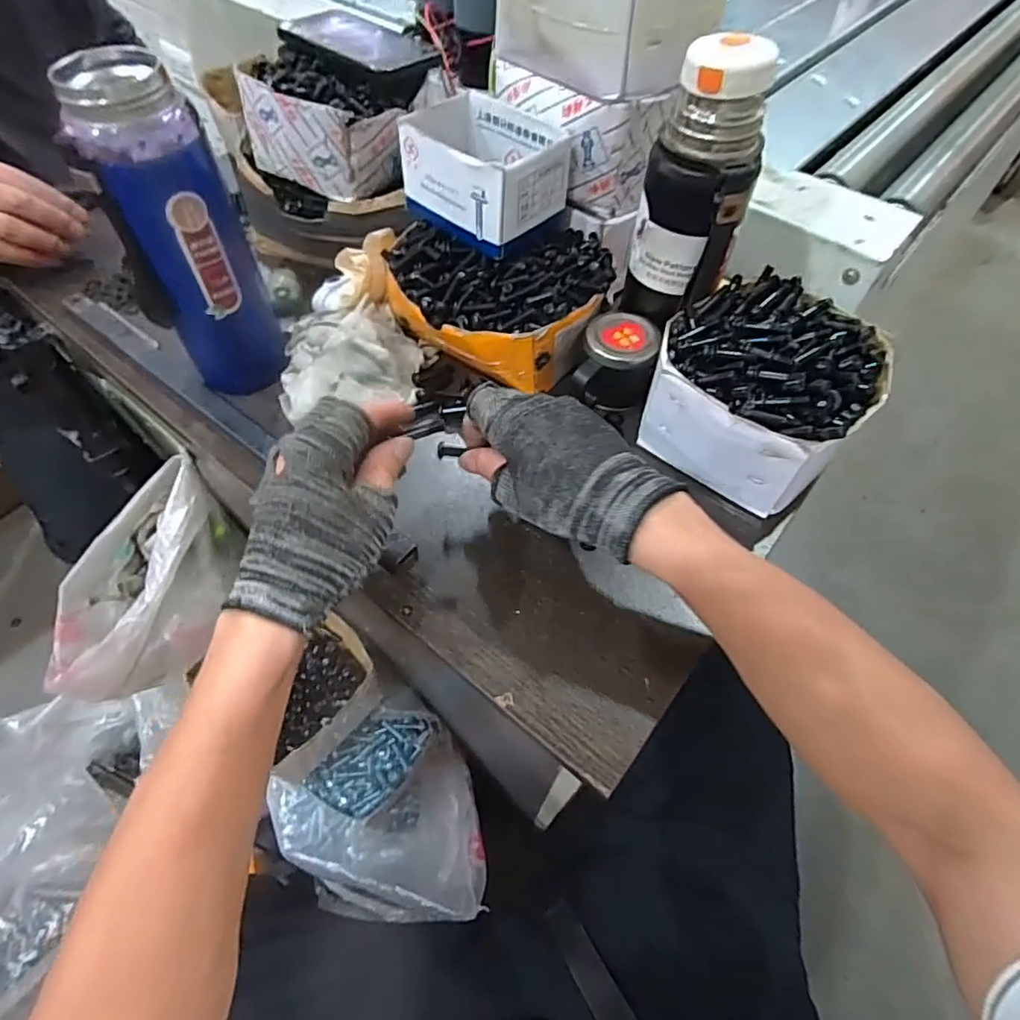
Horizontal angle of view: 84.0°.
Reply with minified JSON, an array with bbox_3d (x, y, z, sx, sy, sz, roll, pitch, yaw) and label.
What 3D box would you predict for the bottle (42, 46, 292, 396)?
[{"bbox_3d":[-0.233,-0.185,0.415,0.067,0.214,0.074,13,58,7],"label":"bottle"}]

